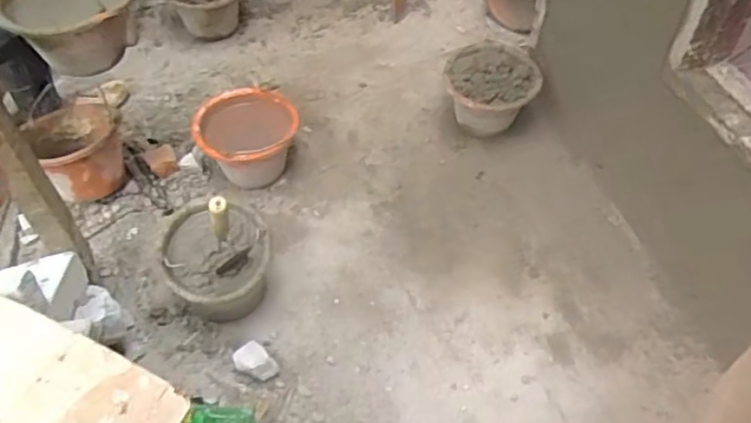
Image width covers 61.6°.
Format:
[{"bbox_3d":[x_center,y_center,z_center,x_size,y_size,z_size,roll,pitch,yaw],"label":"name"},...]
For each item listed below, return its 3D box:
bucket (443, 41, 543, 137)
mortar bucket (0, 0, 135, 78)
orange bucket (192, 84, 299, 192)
[{"bbox_3d":[0.314,-0.336,1.709,0.239,0.189,0.249,0,50,0],"label":"bucket"},{"bbox_3d":[-0.583,-0.394,1.242,0.245,0.180,0.245,-13,51,-10],"label":"mortar bucket"},{"bbox_3d":[-0.320,-0.187,1.602,0.242,0.179,0.261,0,50,0],"label":"orange bucket"}]

